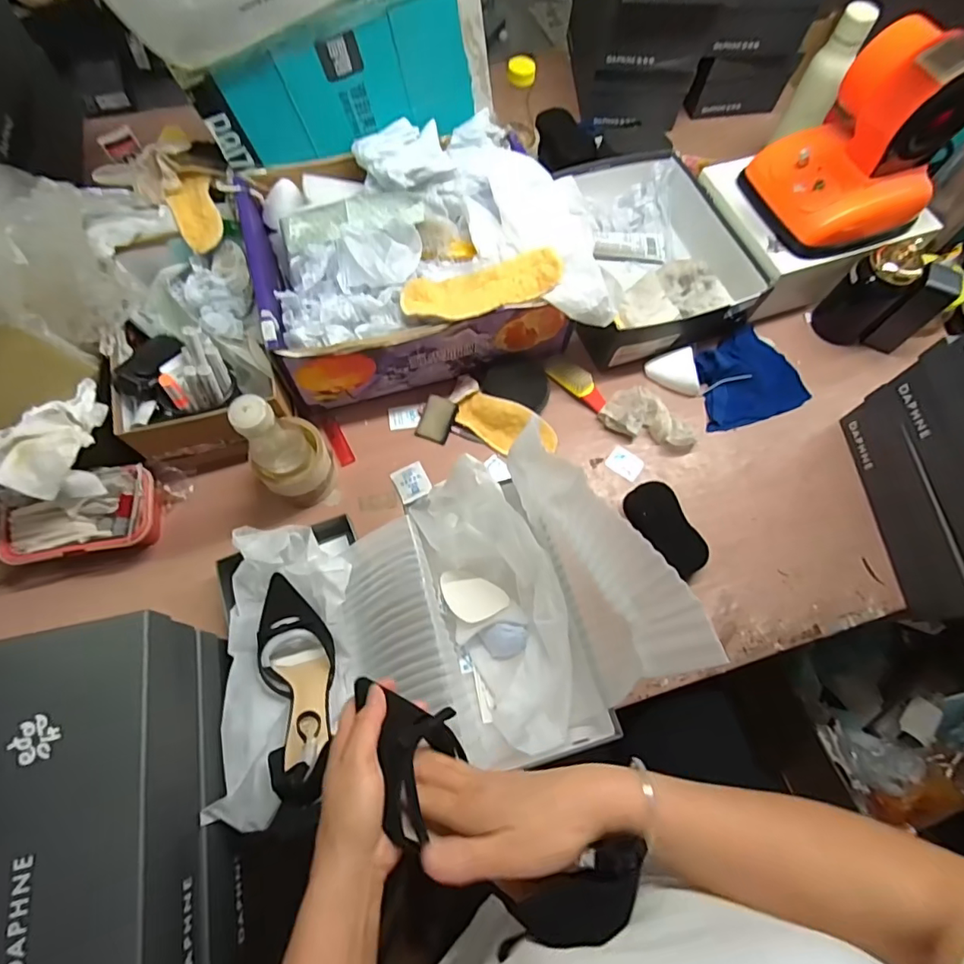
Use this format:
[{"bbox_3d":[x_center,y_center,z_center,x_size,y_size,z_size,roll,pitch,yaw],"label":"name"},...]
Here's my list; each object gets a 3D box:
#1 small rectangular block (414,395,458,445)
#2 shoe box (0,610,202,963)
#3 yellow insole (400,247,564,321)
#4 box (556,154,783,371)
[{"bbox_3d":[-0.063,-0.087,0.720,0.046,0.013,0.063,20,100,-1],"label":"small rectangular block"},{"bbox_3d":[-0.331,0.272,0.407,0.161,0.093,0.291,-10,69,-7],"label":"shoe box"},{"bbox_3d":[0.003,-0.235,0.633,0.198,0.019,0.068,-14,73,-5],"label":"yellow insole"},{"bbox_3d":[0.236,-0.361,0.785,0.260,0.100,0.330,-19,71,-10],"label":"box"}]

